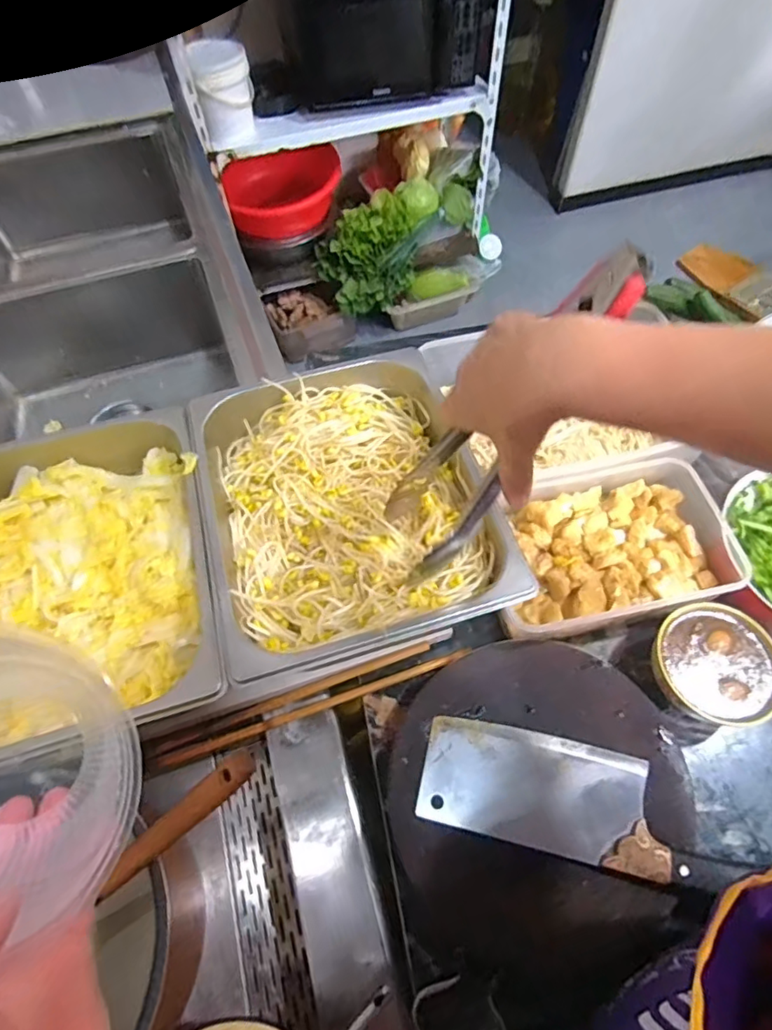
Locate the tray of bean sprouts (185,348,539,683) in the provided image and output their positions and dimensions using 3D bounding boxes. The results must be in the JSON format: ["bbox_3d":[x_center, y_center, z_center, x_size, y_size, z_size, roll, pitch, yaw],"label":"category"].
[{"bbox_3d":[-0.042,-0.022,0.543,0.254,0.080,0.321,-15,61,-7],"label":"tray of bean sprouts"}]

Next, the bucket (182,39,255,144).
[{"bbox_3d":[-0.385,-1.019,1.300,0.125,0.177,0.125,-1,60,1],"label":"bucket"}]

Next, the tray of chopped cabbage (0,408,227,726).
[{"bbox_3d":[-0.286,0.051,0.496,0.246,0.073,0.313,-16,61,-7],"label":"tray of chopped cabbage"}]

